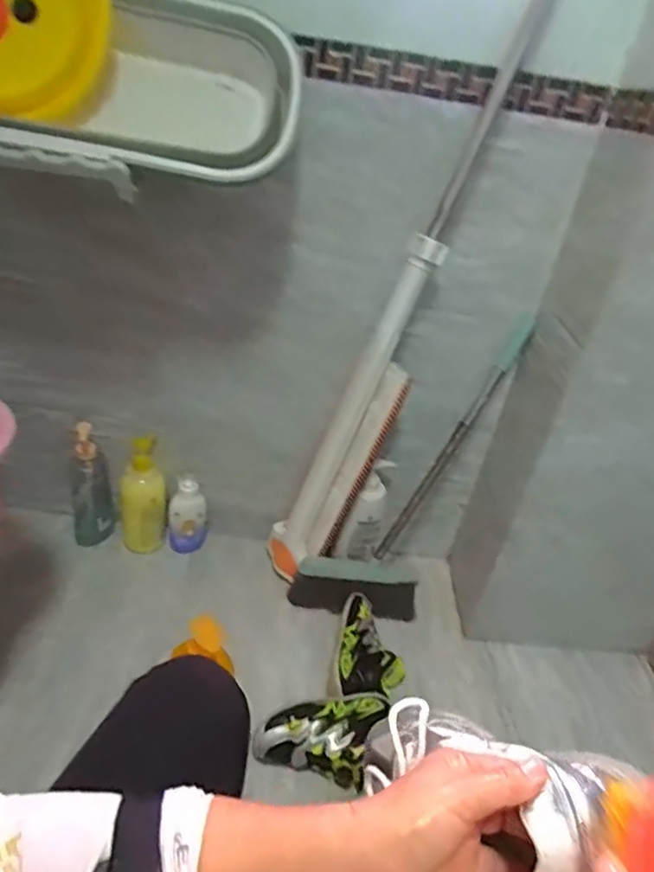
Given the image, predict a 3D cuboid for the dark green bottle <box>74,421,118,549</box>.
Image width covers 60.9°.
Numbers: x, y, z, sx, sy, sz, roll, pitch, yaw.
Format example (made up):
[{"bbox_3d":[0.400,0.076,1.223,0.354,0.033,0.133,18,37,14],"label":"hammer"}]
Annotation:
[{"bbox_3d":[-0.459,0.100,1.092,0.080,0.267,0.086,-4,35,-20],"label":"dark green bottle"}]

